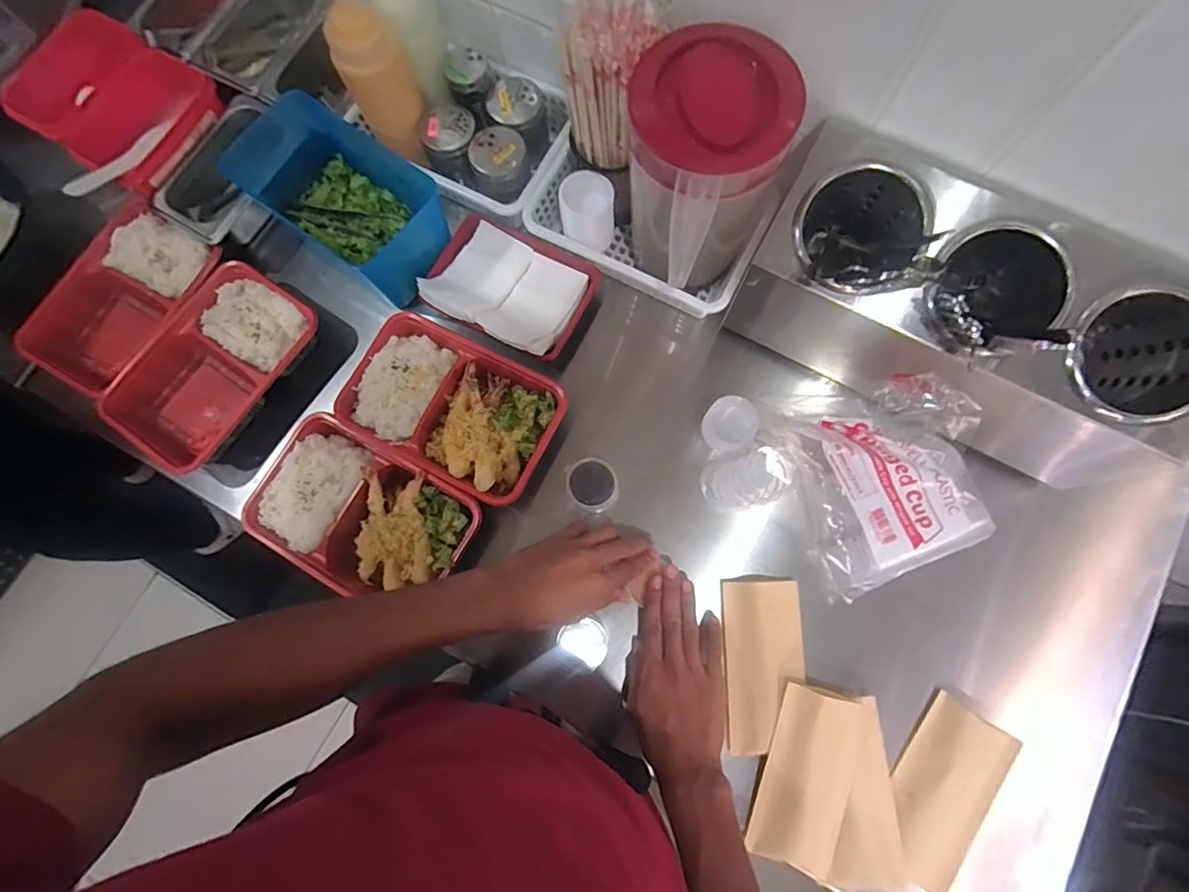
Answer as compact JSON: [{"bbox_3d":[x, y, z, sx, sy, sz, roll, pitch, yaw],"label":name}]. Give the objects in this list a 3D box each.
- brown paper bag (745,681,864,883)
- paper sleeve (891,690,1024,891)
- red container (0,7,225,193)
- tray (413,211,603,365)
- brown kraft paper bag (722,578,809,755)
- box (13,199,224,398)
[{"bbox_3d":[0.197,0.307,0.496,0.075,0.012,0.157,17,88,12],"label":"brown paper bag"},{"bbox_3d":[0.322,0.320,0.498,0.076,0.008,0.154,30,81,24],"label":"paper sleeve"},{"bbox_3d":[-0.545,-0.391,0.613,0.198,0.055,0.151,30,80,8],"label":"red container"},{"bbox_3d":[-0.095,-0.181,0.600,0.174,0.039,0.128,26,80,7],"label":"tray"},{"bbox_3d":[0.165,0.212,0.522,0.072,0.017,0.161,1,78,2],"label":"brown kraft paper bag"},{"bbox_3d":[-0.538,-0.158,0.634,0.153,0.071,0.219,26,80,7],"label":"box"}]

